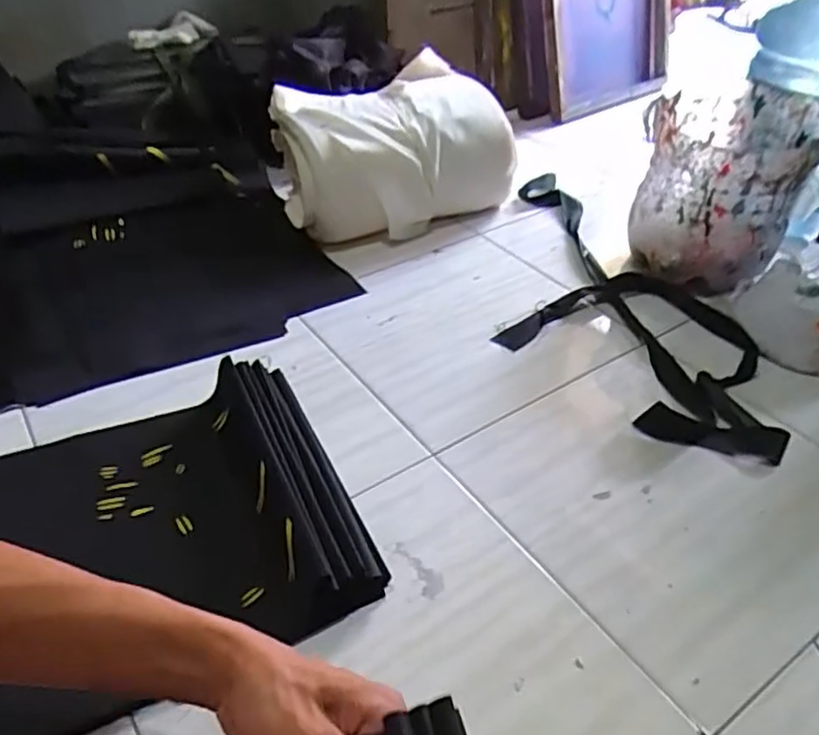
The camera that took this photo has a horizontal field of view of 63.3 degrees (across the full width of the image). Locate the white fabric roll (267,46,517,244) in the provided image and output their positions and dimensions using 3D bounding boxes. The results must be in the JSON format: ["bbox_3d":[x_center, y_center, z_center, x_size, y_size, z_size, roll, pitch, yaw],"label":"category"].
[{"bbox_3d":[-0.042,-0.405,1.238,0.387,0.256,0.334,-15,43,-16],"label":"white fabric roll"}]

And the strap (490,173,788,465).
[{"bbox_3d":[0.337,-0.129,1.047,0.362,0.037,0.645,8,42,10],"label":"strap"}]

